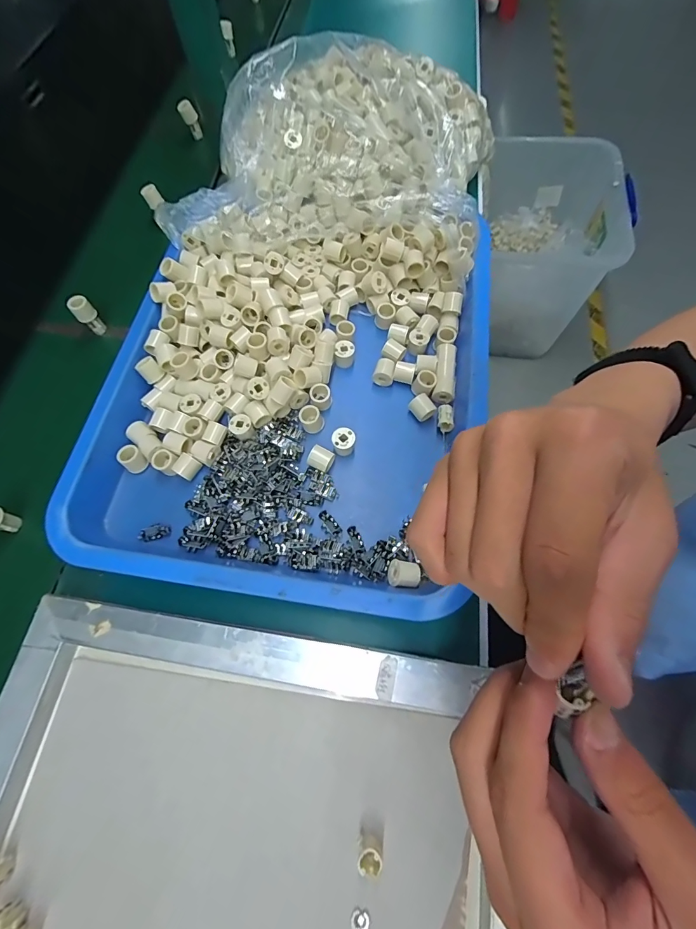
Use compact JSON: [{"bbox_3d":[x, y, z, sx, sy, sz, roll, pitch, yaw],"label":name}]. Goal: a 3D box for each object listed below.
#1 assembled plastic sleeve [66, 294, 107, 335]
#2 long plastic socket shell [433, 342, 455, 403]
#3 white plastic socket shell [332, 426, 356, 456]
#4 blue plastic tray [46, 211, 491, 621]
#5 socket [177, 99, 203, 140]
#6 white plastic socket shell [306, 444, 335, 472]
[{"bbox_3d":[-0.279,-0.160,0.428,0.020,0.041,0.017,-41,70,-13],"label":"assembled plastic sleeve"},{"bbox_3d":[0.093,-0.087,0.378,0.019,0.014,0.058,8,67,7],"label":"long plastic socket shell"},{"bbox_3d":[-0.003,-0.020,0.353,0.020,0.019,0.019,-1,66,3],"label":"white plastic socket shell"},{"bbox_3d":[-0.047,-0.088,0.376,0.340,0.045,0.410,10,67,8],"label":"blue plastic tray"},{"bbox_3d":[-0.225,-0.493,0.573,0.021,0.043,0.026,-26,68,-8],"label":"socket"},{"bbox_3d":[-0.024,-0.004,0.347,0.019,0.014,0.019,28,71,14],"label":"white plastic socket shell"}]

